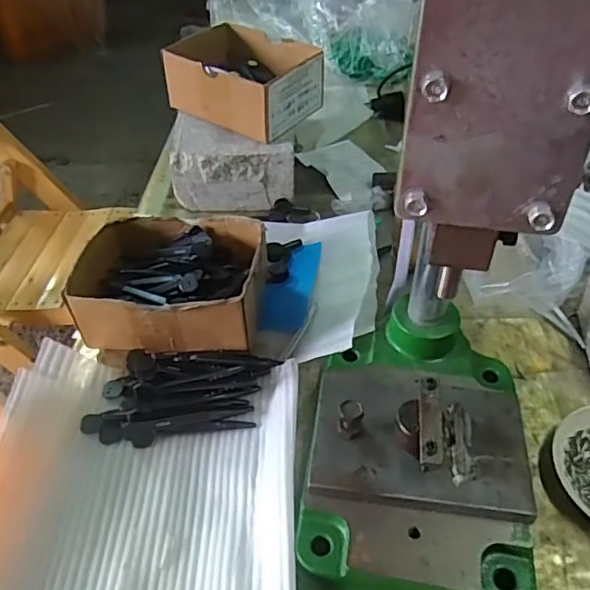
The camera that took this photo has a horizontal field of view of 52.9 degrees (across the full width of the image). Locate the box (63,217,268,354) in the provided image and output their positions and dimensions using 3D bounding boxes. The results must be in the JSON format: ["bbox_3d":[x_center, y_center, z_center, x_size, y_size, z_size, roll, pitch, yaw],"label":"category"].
[{"bbox_3d":[-0.114,-0.014,0.558,0.168,0.065,0.130,1,43,0],"label":"box"}]

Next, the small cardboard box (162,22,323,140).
[{"bbox_3d":[-0.060,-0.260,0.717,0.163,0.069,0.123,26,48,25],"label":"small cardboard box"}]

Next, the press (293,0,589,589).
[{"bbox_3d":[0.097,0.034,0.291,0.176,0.363,0.345,1,43,0],"label":"press"}]

